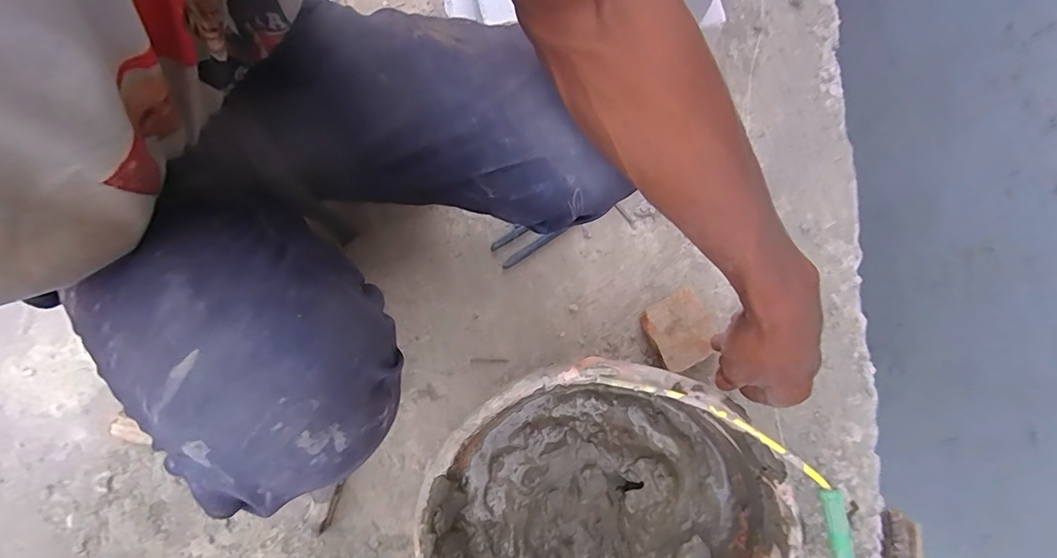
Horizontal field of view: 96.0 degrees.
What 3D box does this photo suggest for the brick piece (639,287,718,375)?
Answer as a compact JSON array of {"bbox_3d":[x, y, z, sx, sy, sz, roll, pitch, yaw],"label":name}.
[{"bbox_3d":[0.184,0.064,0.587,0.075,0.037,0.084,-24,79,-4],"label":"brick piece"}]

